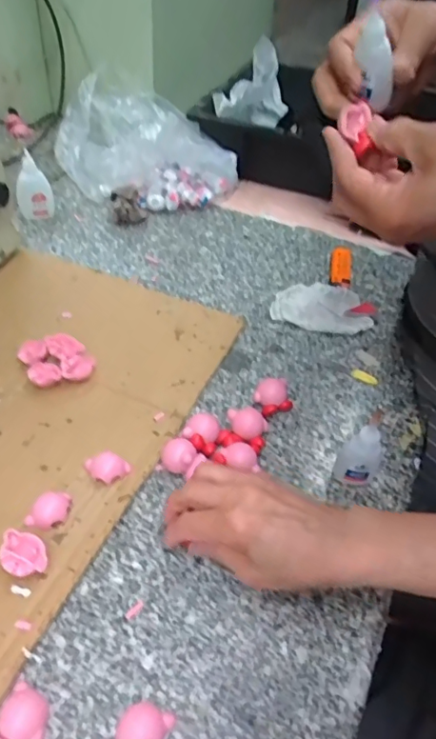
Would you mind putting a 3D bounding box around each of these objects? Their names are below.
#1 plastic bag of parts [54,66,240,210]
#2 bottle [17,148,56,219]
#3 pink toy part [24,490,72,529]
[{"bbox_3d":[-0.126,-0.335,0.791,0.183,0.096,0.273,-31,55,-30],"label":"plastic bag of parts"},{"bbox_3d":[-0.240,-0.238,0.704,0.046,0.083,0.019,-16,50,-20],"label":"bottle"},{"bbox_3d":[-0.127,0.107,0.412,0.026,0.014,0.034,25,49,17],"label":"pink toy part"}]

